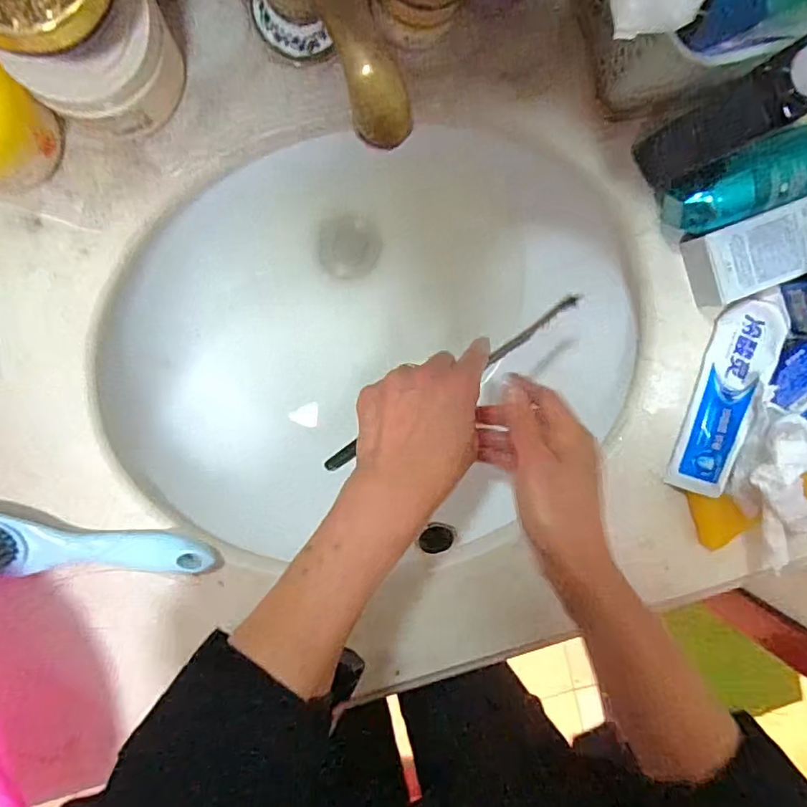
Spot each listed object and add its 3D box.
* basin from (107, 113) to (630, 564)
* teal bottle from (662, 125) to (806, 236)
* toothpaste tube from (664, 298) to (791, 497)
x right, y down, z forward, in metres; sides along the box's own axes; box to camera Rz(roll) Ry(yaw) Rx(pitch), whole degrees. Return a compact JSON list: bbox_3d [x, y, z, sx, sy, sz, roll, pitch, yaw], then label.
[{"bbox_3d":[-0.025,-0.058,0.481,0.456,0.135,0.339,-15,98,-4],"label":"basin"},{"bbox_3d":[0.267,-0.163,0.381,0.174,0.048,0.045,-22,99,-4],"label":"teal bottle"},{"bbox_3d":[0.244,-0.004,0.413,0.045,0.023,0.146,19,95,34],"label":"toothpaste tube"}]

